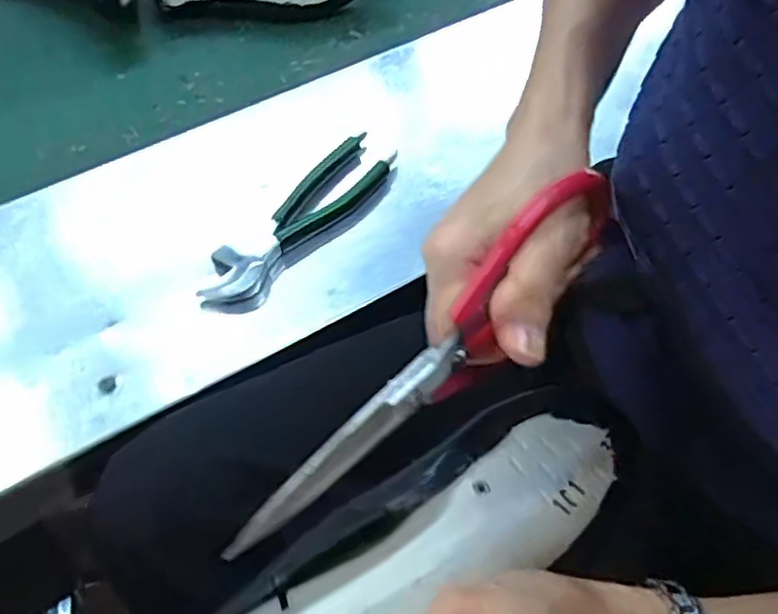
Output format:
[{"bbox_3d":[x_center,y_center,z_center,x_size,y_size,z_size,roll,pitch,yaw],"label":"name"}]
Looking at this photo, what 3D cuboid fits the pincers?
[{"bbox_3d":[-0.069,-0.070,0.516,0.045,0.018,0.182,35,64,17],"label":"pincers"}]

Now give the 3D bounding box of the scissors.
[{"bbox_3d":[0.022,0.022,0.265,0.016,0.063,0.200,40,77,22],"label":"scissors"}]

